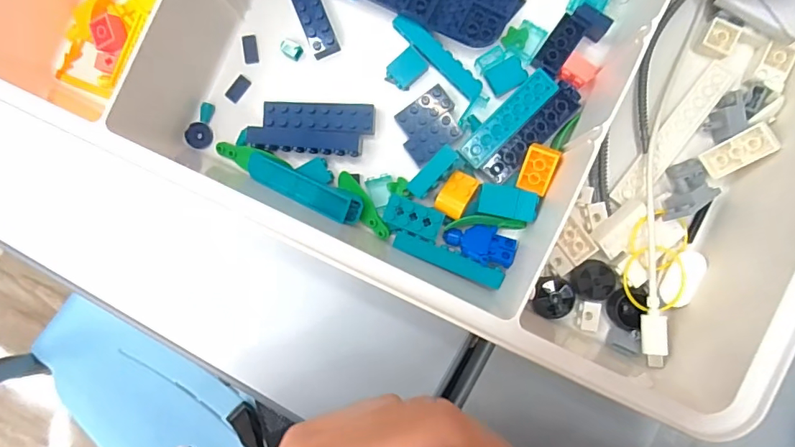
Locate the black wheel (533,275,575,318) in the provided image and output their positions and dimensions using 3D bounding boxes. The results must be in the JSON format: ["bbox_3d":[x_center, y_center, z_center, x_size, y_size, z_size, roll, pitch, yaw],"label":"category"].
[{"bbox_3d":[0.086,0.041,0.265,0.020,0.007,0.023,14,89,2],"label":"black wheel"}]

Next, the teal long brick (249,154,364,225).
[{"bbox_3d":[-0.053,-0.019,0.272,0.070,0.015,0.017,22,89,2],"label":"teal long brick"}]

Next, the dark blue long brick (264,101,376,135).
[{"bbox_3d":[-0.044,-0.061,0.279,0.062,0.008,0.017,4,88,2],"label":"dark blue long brick"}]

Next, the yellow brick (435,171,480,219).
[{"bbox_3d":[0.033,-0.016,0.267,0.016,0.011,0.026,30,89,2],"label":"yellow brick"}]

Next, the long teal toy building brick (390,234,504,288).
[{"bbox_3d":[0.029,0.020,0.270,0.063,0.005,0.010,22,89,2],"label":"long teal toy building brick"}]

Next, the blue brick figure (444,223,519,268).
[{"bbox_3d":[0.046,0.011,0.268,0.038,0.007,0.021,25,89,2],"label":"blue brick figure"}]

